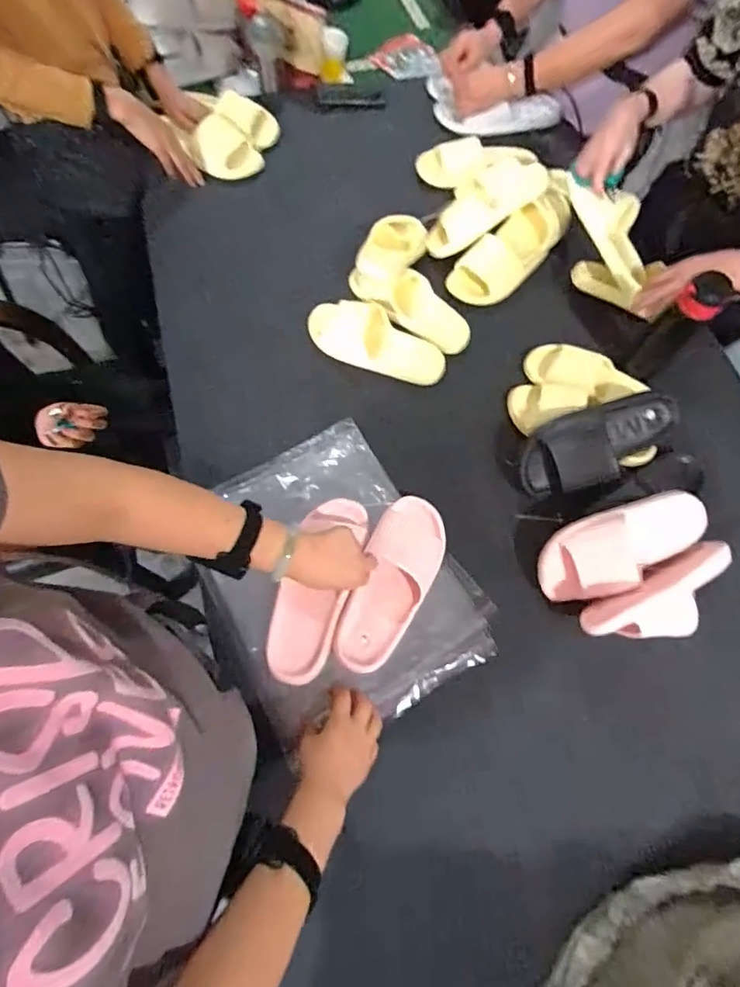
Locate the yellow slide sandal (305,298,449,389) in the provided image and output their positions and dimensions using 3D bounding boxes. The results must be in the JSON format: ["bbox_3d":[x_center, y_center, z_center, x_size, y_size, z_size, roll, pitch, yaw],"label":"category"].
[{"bbox_3d":[0.009,-0.265,0.888,0.260,0.078,0.089,24,68,7],"label":"yellow slide sandal"}]

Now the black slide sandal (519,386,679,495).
[{"bbox_3d":[0.366,-0.083,0.781,0.281,0.071,0.112,-23,99,-6],"label":"black slide sandal"}]

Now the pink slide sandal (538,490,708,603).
[{"bbox_3d":[0.365,0.076,0.718,0.249,0.065,0.105,-15,69,-9],"label":"pink slide sandal"}]

